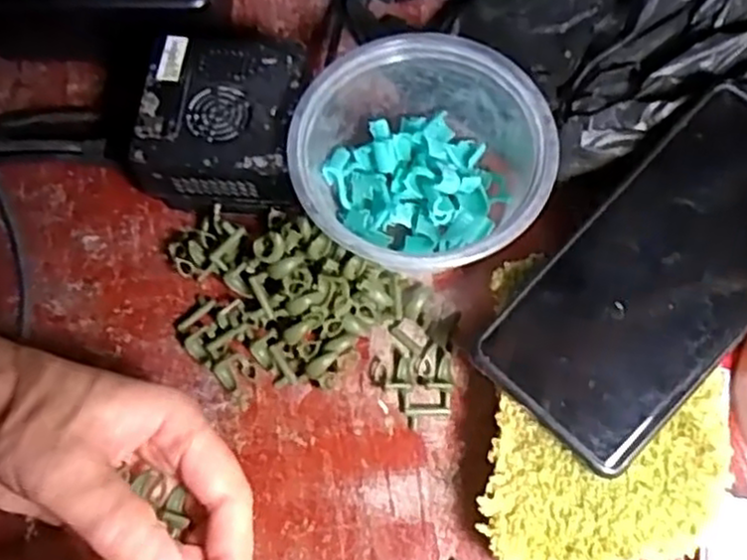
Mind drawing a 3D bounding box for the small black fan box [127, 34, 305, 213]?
[{"bbox_3d":[-0.073,-0.076,0.367,0.075,0.050,0.076,6,68,5],"label":"small black fan box"}]

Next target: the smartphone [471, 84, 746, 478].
[{"bbox_3d":[0.119,-0.004,0.295,0.075,0.004,0.160,43,85,16],"label":"smartphone"}]

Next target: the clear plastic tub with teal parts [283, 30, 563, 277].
[{"bbox_3d":[0.021,-0.051,0.348,0.115,0.063,0.113,-1,68,2],"label":"clear plastic tub with teal parts"}]

